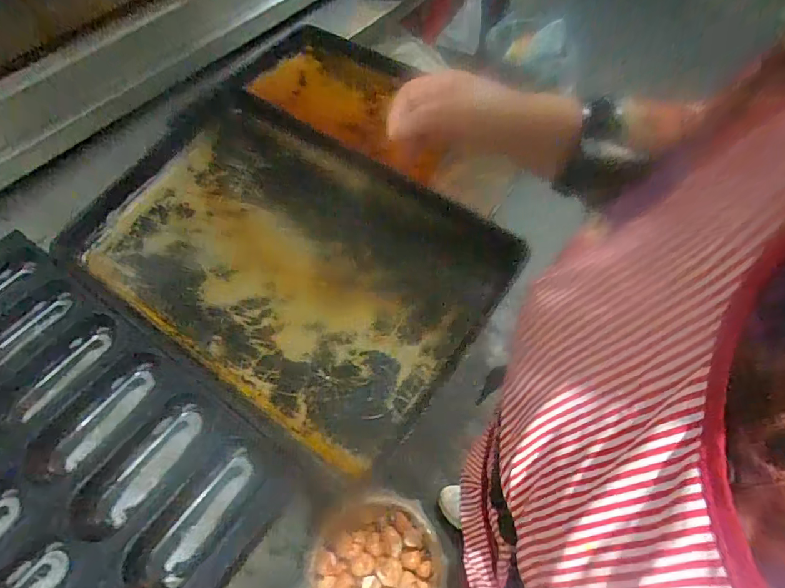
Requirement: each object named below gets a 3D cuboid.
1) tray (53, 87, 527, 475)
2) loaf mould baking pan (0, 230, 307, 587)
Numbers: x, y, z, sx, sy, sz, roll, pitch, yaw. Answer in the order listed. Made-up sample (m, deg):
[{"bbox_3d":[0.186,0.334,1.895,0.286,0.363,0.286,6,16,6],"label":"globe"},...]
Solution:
[{"bbox_3d":[-0.170,-0.064,0.687,0.626,0.048,0.392,32,76,16],"label":"tray"},{"bbox_3d":[-0.464,0.196,0.551,0.606,0.033,0.419,31,64,17],"label":"loaf mould baking pan"}]

